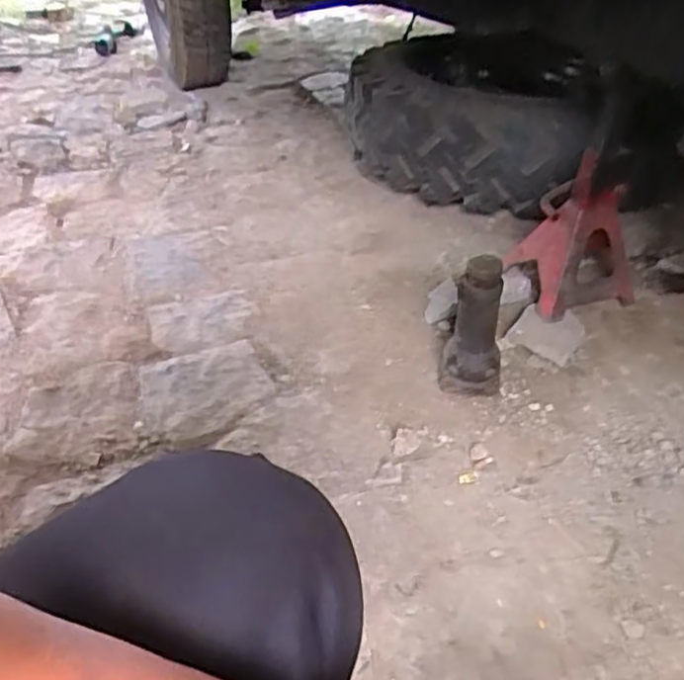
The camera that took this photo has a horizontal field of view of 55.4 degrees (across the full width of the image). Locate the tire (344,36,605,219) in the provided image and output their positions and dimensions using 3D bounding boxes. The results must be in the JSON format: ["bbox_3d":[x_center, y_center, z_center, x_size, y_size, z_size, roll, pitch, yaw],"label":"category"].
[{"bbox_3d":[0.260,-0.469,1.431,0.481,0.247,0.531,4,38,5],"label":"tire"}]

